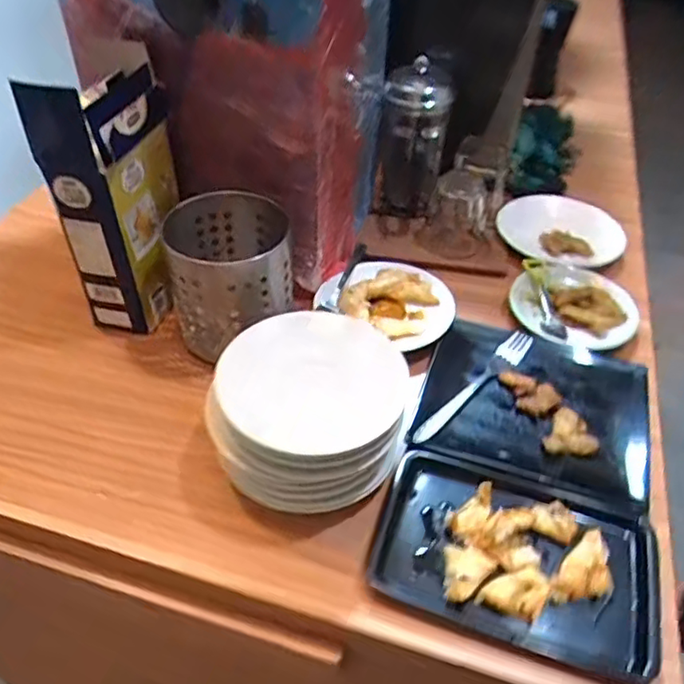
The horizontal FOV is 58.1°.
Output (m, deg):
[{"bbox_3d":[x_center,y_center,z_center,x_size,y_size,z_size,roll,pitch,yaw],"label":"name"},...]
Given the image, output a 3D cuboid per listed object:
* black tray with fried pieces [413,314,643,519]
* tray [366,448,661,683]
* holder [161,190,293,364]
[{"bbox_3d":[0.179,0.056,0.575,0.198,0.016,0.174,17,49,13],"label":"black tray with fried pieces"},{"bbox_3d":[0.135,0.159,0.467,0.210,0.023,0.130,15,49,12],"label":"tray"},{"bbox_3d":[-0.106,-0.061,0.605,0.108,0.125,0.120,-7,45,-10],"label":"holder"}]

